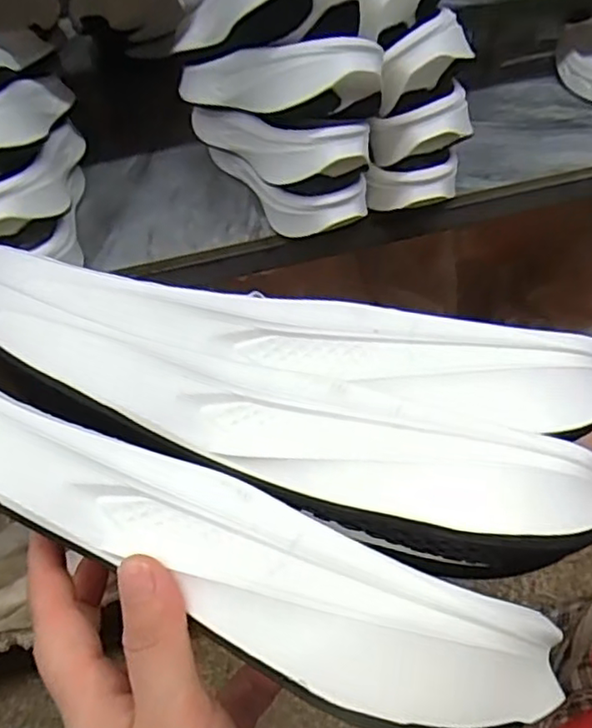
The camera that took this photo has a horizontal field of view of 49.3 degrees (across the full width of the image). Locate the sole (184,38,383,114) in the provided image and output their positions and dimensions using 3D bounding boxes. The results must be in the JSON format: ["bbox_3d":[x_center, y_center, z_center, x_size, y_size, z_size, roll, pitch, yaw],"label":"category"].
[{"bbox_3d":[-0.029,-0.247,0.547,0.081,0.060,0.233,-39,38,-26],"label":"sole"}]

